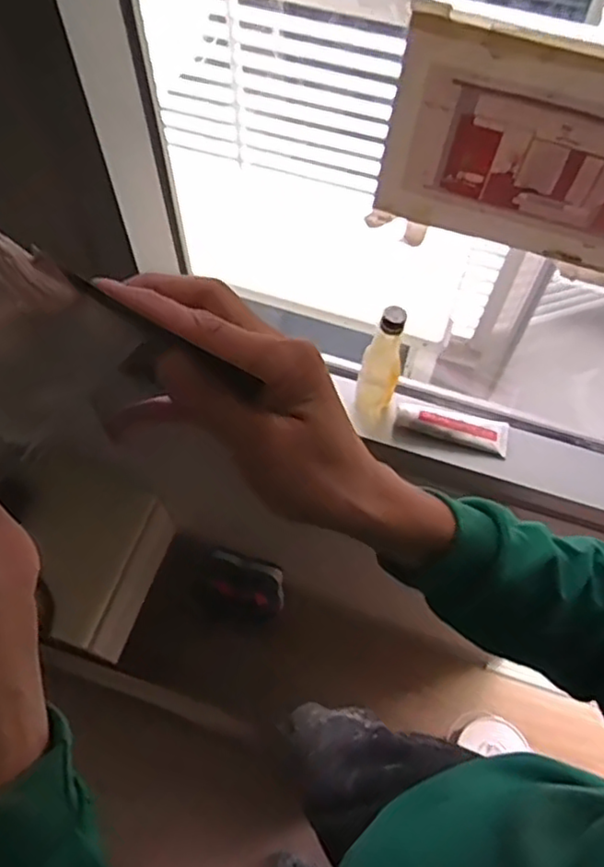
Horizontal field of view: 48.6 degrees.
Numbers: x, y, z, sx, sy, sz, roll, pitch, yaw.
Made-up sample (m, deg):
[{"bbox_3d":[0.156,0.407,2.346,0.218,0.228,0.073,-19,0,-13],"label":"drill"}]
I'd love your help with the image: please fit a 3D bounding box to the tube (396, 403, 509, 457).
[{"bbox_3d":[0.217,-0.008,0.965,0.159,0.027,0.046,13,65,6],"label":"tube"}]

